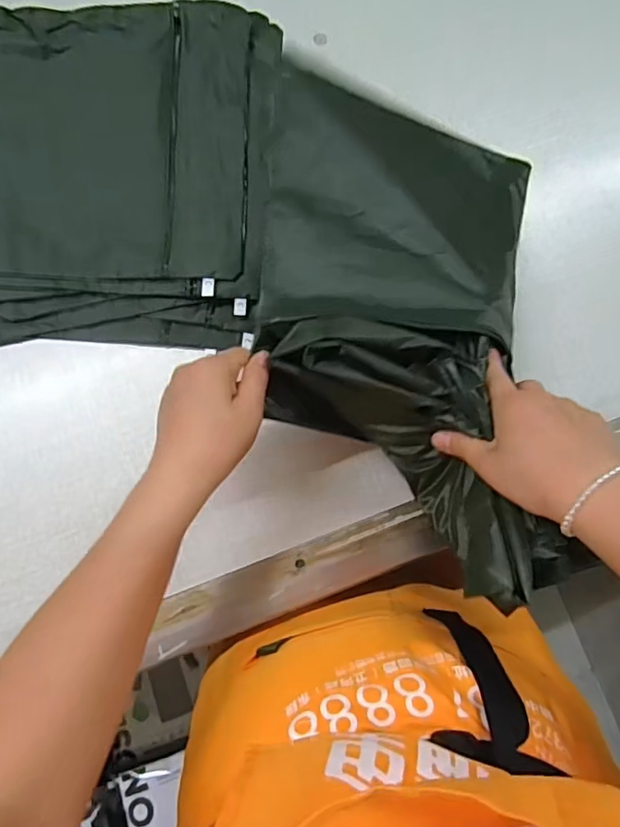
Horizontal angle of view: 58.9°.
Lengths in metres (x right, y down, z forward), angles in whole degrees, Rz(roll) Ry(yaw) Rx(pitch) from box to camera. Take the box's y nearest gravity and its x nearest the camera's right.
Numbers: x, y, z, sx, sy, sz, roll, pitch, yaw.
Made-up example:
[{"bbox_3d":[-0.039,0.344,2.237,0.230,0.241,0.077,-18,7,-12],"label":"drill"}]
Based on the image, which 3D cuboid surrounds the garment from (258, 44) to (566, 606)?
[{"bbox_3d":[0.073,-0.077,0.434,0.226,0.133,0.373,8,84,-1],"label":"garment"}]

